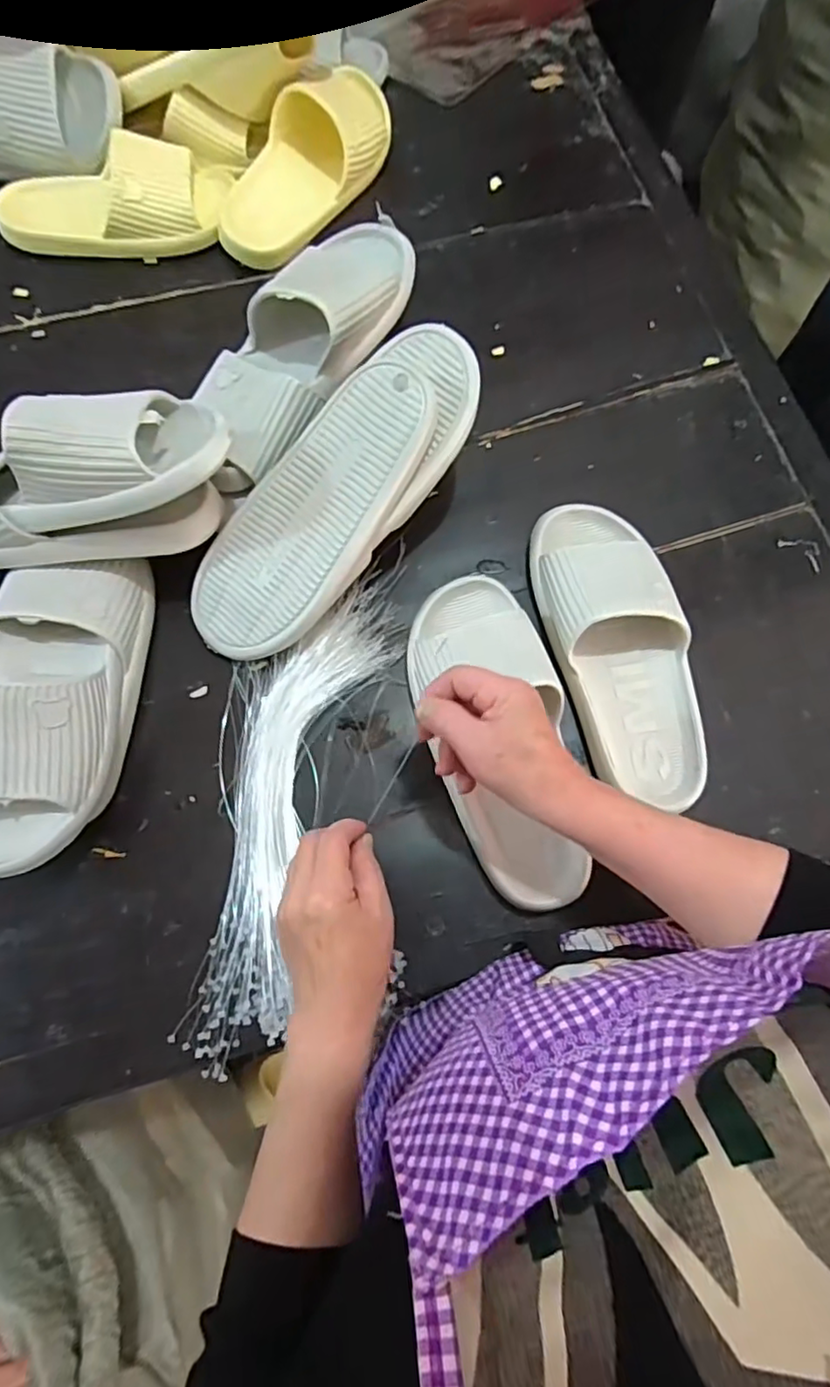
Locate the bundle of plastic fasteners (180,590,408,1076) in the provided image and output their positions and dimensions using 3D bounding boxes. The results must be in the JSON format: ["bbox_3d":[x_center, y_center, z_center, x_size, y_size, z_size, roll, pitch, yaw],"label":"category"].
[{"bbox_3d":[-0.078,0.084,0.475,0.138,0.021,0.360,2,73,1],"label":"bundle of plastic fasteners"}]

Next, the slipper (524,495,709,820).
[{"bbox_3d":[0.165,-0.040,0.487,0.098,0.066,0.250,-12,74,-3],"label":"slipper"}]

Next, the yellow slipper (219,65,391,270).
[{"bbox_3d":[-0.099,-0.560,0.637,0.094,0.082,0.276,33,76,9],"label":"yellow slipper"}]

